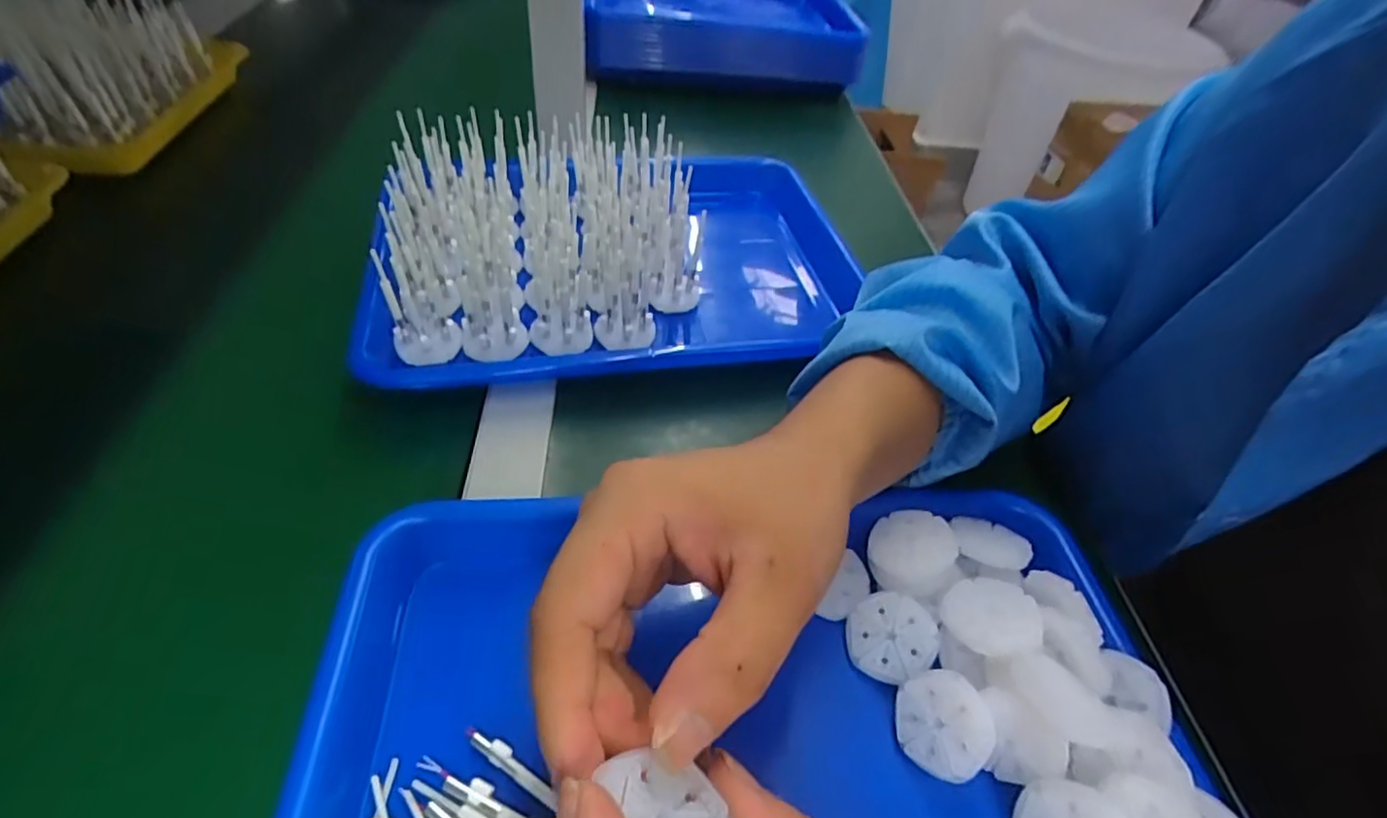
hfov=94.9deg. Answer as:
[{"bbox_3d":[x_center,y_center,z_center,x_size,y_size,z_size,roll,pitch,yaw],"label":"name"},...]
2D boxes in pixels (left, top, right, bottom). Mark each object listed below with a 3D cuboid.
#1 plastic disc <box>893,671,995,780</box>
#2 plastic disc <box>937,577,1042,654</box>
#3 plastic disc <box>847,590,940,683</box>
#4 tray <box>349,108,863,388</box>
[{"bbox_3d":[0.097,0.123,0.249,0.036,0.004,0.037,-15,64,33],"label":"plastic disc"},{"bbox_3d":[0.126,0.086,0.269,0.036,0.008,0.035,-30,56,-30],"label":"plastic disc"},{"bbox_3d":[0.087,0.100,0.280,0.037,0.004,0.037,-8,56,12],"label":"plastic disc"},{"bbox_3d":[-0.036,-0.119,0.458,0.360,0.083,0.236,-7,48,-13],"label":"tray"}]

